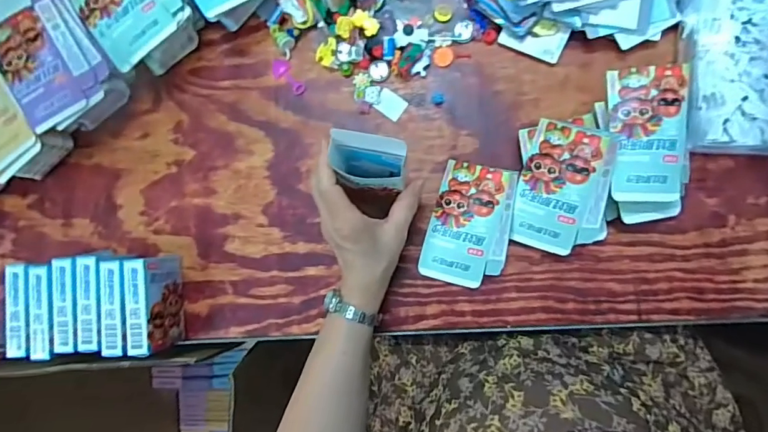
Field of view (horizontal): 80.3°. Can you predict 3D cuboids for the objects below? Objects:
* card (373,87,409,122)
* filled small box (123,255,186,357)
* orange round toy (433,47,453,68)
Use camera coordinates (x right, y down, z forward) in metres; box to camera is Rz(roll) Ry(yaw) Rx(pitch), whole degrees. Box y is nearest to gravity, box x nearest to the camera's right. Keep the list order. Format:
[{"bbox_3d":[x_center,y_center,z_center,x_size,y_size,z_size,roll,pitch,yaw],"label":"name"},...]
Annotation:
[{"bbox_3d":[0.007,-0.120,0.489,0.031,0.004,0.025,34,90,8],"label":"card"},{"bbox_3d":[-0.233,0.089,0.471,0.027,0.067,0.093,-5,85,6],"label":"filled small box"},{"bbox_3d":[0.063,-0.169,0.484,0.021,0.004,0.020,-1,85,6],"label":"orange round toy"}]

